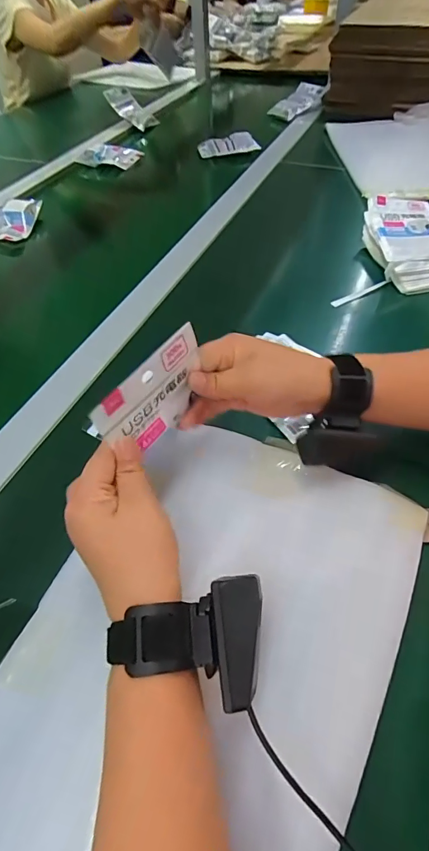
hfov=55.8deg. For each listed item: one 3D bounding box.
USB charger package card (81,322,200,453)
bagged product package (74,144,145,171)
[{"bbox_3d":[-0.044,-0.020,0.295,0.008,0.067,0.100,31,66,28],"label":"USB charger package card"},{"bbox_3d":[-0.245,-0.626,0.943,0.147,0.033,0.053,-2,52,1],"label":"bagged product package"}]

